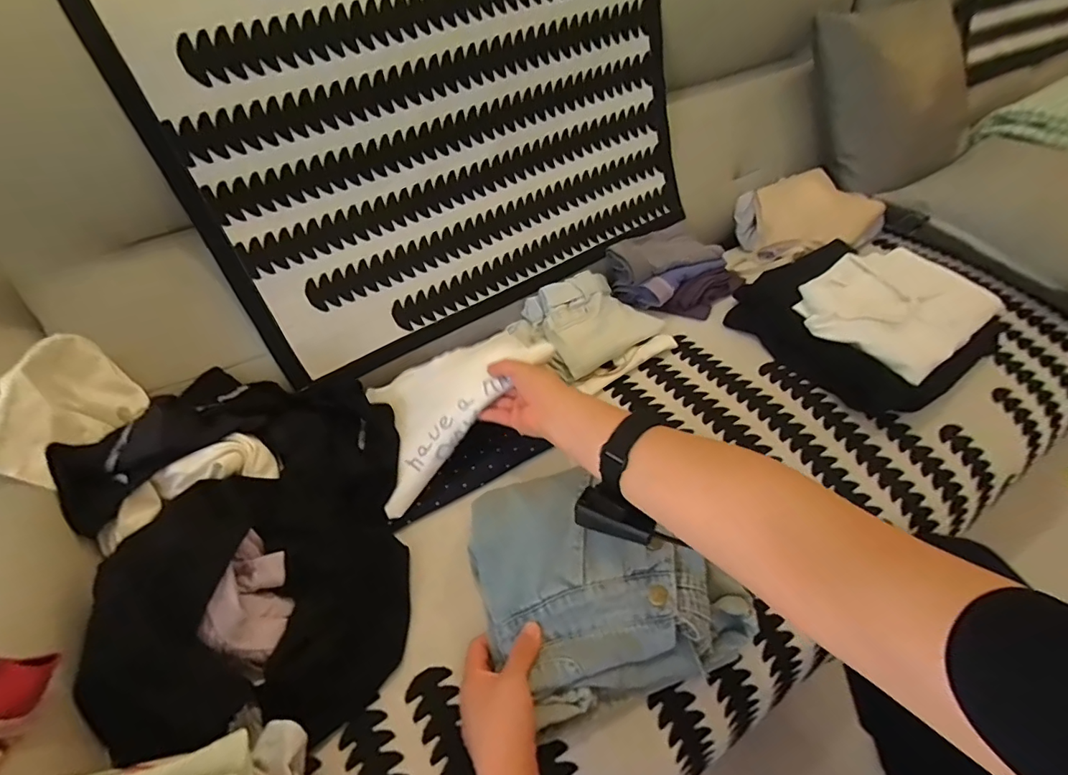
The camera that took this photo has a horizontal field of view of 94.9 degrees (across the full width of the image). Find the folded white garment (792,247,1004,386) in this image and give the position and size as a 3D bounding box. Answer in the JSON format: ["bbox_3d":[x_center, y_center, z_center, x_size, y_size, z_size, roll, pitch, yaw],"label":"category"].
[{"bbox_3d":[0.496,-0.120,0.675,0.261,0.040,0.190,-29,52,-23],"label":"folded white garment"}]

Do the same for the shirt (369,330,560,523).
[{"bbox_3d":[-0.113,0.003,0.579,0.225,0.098,0.160,-32,54,-25],"label":"shirt"}]

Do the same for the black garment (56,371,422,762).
[{"bbox_3d":[-0.279,0.127,0.479,0.277,0.151,0.358,-10,47,-7],"label":"black garment"}]

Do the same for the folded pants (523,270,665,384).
[{"bbox_3d":[0.081,-0.100,0.719,0.171,0.050,0.166,-21,50,-16],"label":"folded pants"}]

